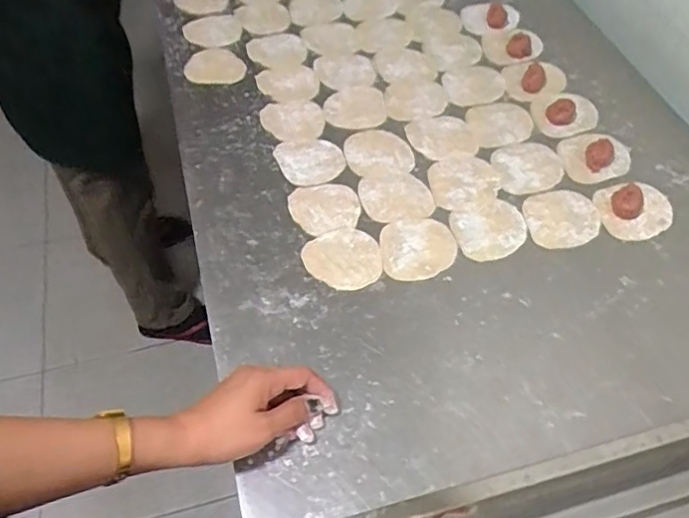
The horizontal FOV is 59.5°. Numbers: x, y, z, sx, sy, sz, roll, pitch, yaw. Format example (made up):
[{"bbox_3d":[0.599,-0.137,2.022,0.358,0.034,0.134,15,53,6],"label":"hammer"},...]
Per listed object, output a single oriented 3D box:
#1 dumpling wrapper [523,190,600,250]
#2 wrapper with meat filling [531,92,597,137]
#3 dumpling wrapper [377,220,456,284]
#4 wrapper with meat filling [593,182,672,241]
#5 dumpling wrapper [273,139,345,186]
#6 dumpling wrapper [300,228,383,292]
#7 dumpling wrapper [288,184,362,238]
[{"bbox_3d":[0.238,-0.045,0.657,0.086,0.005,0.077,-9,53,-8],"label":"dumpling wrapper"},{"bbox_3d":[0.285,-0.189,0.764,0.093,0.013,0.074,-15,54,-12],"label":"wrapper with meat filling"},{"bbox_3d":[0.076,-0.012,0.627,0.077,0.005,0.076,-8,53,-7],"label":"dumpling wrapper"},{"bbox_3d":[0.320,-0.058,0.655,0.078,0.023,0.071,-8,53,-7],"label":"wrapper with meat filling"},{"bbox_3d":[-0.042,-0.115,0.708,0.080,0.004,0.069,1,53,0],"label":"dumpling wrapper"},{"bbox_3d":[-0.002,0.000,0.617,0.077,0.005,0.071,-9,53,-8],"label":"dumpling wrapper"},{"bbox_3d":[-0.022,-0.058,0.661,0.072,0.007,0.072,-15,54,-12],"label":"dumpling wrapper"}]

